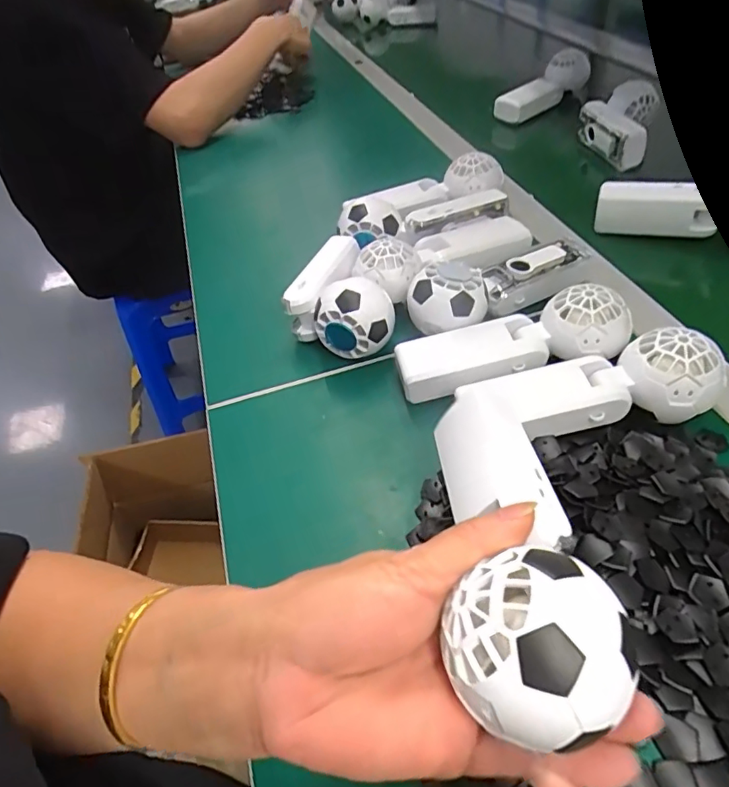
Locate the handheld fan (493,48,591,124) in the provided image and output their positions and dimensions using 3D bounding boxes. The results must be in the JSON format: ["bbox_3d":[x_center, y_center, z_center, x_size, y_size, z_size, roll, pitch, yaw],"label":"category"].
[{"bbox_3d":[0.260,-0.451,0.760,0.182,0.051,0.049,-36,54,-24],"label":"handheld fan"}]

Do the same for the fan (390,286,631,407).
[{"bbox_3d":[0.109,-0.034,0.383,0.169,0.058,0.051,-10,47,-2],"label":"fan"}]

